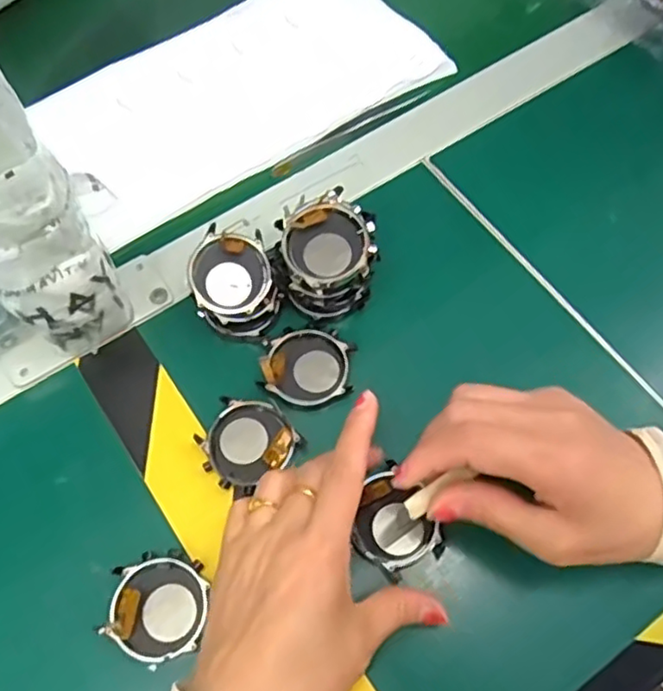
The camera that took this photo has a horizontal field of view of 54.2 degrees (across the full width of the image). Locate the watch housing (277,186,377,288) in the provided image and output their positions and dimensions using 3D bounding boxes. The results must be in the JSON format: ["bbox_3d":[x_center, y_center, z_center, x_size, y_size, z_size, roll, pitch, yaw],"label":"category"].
[{"bbox_3d":[-0.002,-0.055,0.339,0.047,0.013,0.047,-19,65,-8],"label":"watch housing"}]

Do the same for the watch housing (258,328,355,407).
[{"bbox_3d":[-0.013,0.010,0.350,0.046,0.016,0.041,9,64,6],"label":"watch housing"}]

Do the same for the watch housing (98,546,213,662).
[{"bbox_3d":[-0.082,0.121,0.305,0.043,0.008,0.046,5,64,4],"label":"watch housing"}]

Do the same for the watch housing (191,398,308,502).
[{"bbox_3d":[-0.045,0.050,0.337,0.046,0.013,0.045,-38,69,-16],"label":"watch housing"}]

